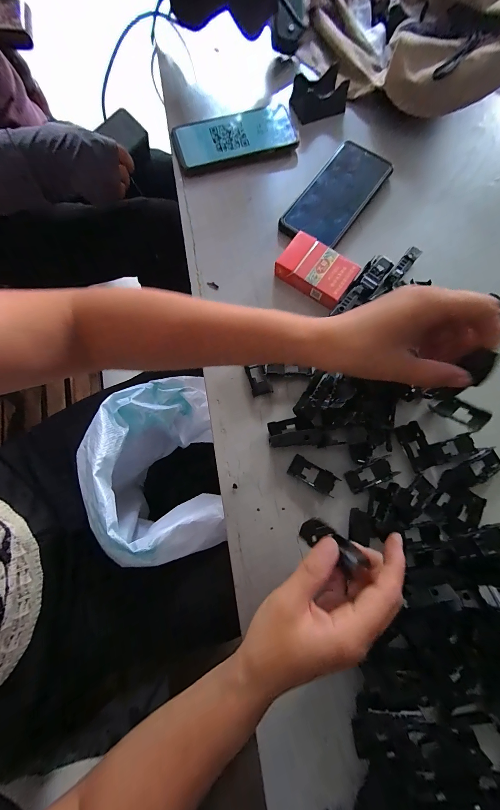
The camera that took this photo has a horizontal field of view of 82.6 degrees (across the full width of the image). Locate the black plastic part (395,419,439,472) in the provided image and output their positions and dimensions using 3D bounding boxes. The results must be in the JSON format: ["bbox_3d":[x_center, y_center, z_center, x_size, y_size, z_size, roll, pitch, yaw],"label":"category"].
[{"bbox_3d":[0.184,0.046,0.313,0.026,0.012,0.053,-26,80,-7],"label":"black plastic part"}]

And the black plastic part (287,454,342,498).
[{"bbox_3d":[0.069,0.076,0.307,0.054,0.007,0.023,29,78,4],"label":"black plastic part"}]

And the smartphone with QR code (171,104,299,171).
[{"bbox_3d":[-0.021,-0.370,0.388,0.164,0.014,0.075,-14,82,-1],"label":"smartphone with QR code"}]

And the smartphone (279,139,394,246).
[{"bbox_3d":[0.114,-0.275,0.374,0.078,0.016,0.170,36,79,6],"label":"smartphone"}]

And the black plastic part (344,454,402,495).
[{"bbox_3d":[0.131,0.074,0.305,0.053,0.014,0.025,-24,80,-7],"label":"black plastic part"}]

